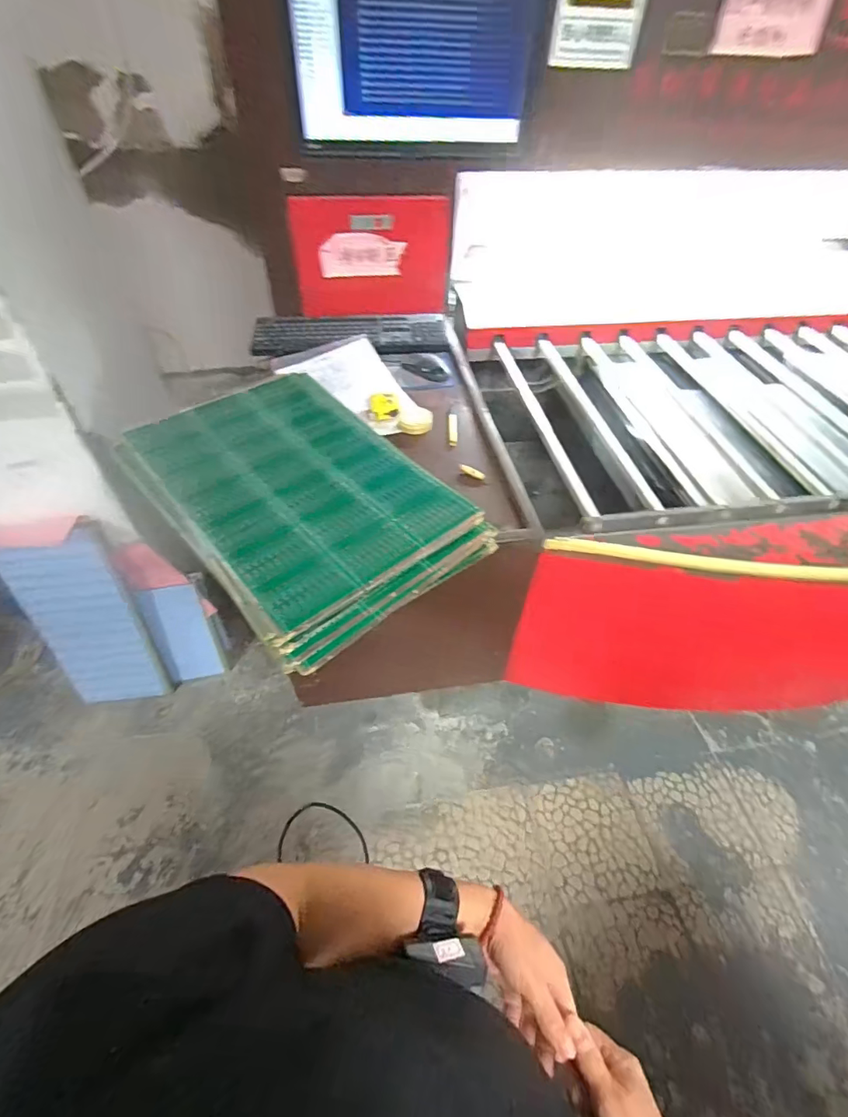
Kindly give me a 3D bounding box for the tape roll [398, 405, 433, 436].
[{"bbox_3d":[-0.016,-0.270,0.946,0.063,0.022,0.063,0,55,-1],"label":"tape roll"}]

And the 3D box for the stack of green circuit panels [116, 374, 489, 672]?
[{"bbox_3d":[-0.197,-0.125,0.729,0.345,0.057,0.551,-36,63,-23],"label":"stack of green circuit panels"}]

